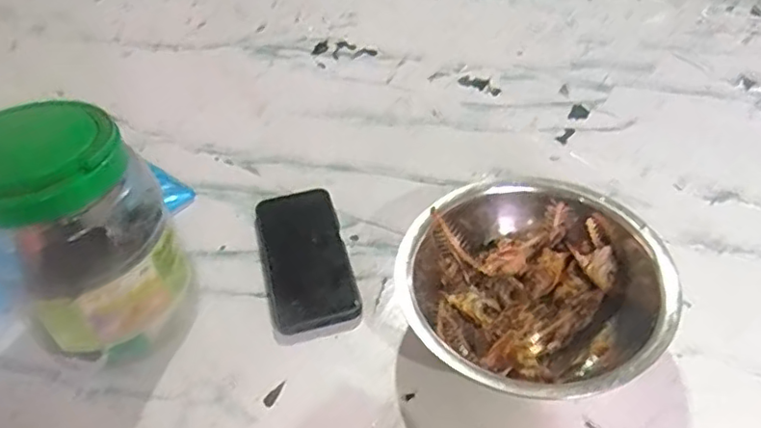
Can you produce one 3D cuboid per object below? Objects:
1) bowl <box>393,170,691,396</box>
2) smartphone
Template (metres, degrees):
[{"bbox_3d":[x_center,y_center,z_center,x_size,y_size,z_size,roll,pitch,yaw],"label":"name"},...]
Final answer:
[{"bbox_3d":[0.133,0.061,0.516,0.189,0.077,0.205,-3,45,3],"label":"bowl"},{"bbox_3d":[-0.073,0.040,0.592,0.079,0.012,0.160,-13,45,-8],"label":"smartphone"}]

